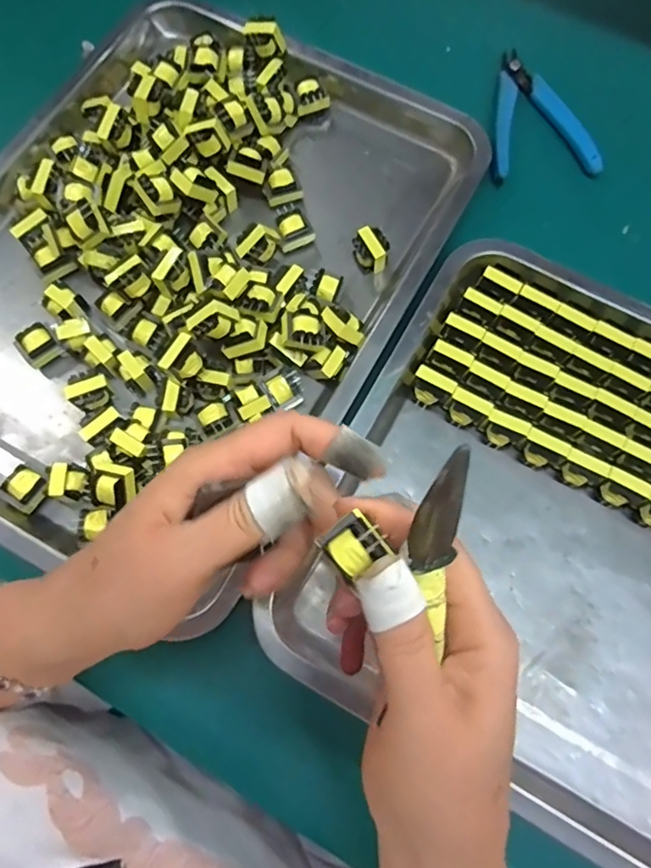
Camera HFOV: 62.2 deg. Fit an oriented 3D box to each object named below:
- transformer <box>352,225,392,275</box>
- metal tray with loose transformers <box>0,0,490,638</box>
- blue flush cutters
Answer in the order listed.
[{"bbox_3d":[0.030,-0.120,0.356,0.020,0.021,0.023,-18,75,-4],"label":"transformer"},{"bbox_3d":[-0.098,-0.116,0.344,0.293,0.043,0.399,29,76,8],"label":"metal tray with loose transformers"},{"bbox_3d":[0.151,-0.233,0.395,0.086,0.019,0.106,-11,74,-2],"label":"blue flush cutters"}]

